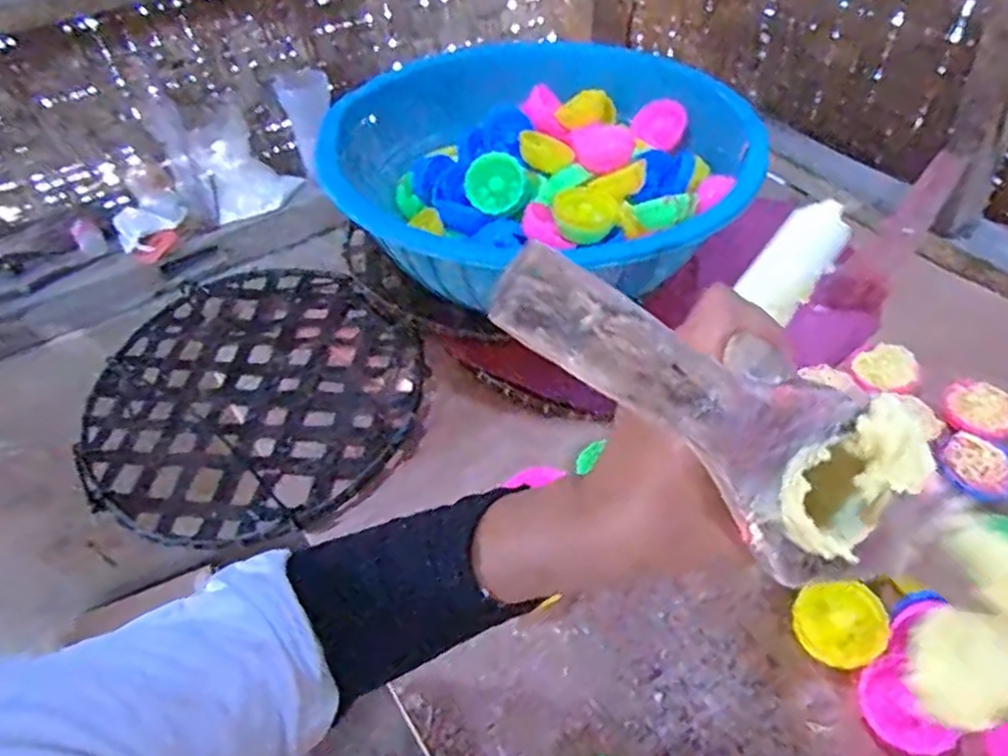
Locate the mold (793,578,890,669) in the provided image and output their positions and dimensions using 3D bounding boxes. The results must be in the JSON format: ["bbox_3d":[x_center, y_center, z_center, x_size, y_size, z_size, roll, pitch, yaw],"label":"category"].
[{"bbox_3d":[0.247,0.181,0.518,0.062,0.032,0.059,33,57,31],"label":"mold"}]

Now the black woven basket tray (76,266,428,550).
[{"bbox_3d":[-0.263,0.010,0.726,0.324,0.024,0.352,-36,54,-26],"label":"black woven basket tray"}]

